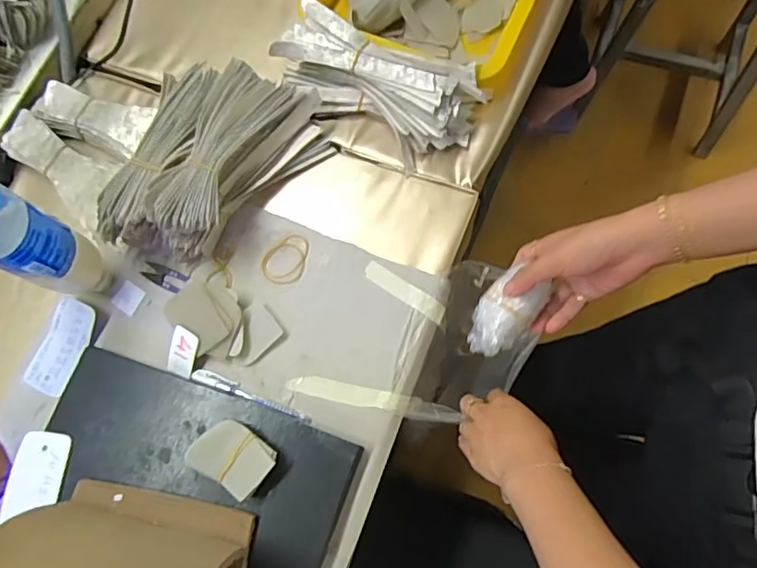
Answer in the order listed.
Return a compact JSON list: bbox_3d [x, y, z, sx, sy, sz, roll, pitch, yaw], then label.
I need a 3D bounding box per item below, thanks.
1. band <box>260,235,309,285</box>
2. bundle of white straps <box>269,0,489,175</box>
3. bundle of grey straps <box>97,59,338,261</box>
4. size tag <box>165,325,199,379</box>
[{"bbox_3d":[-0.103,-0.028,0.616,0.048,0.004,0.057,10,75,7],"label":"band"},{"bbox_3d":[-0.010,-0.222,0.626,0.233,0.061,0.099,24,78,11],"label":"bundle of white straps"},{"bbox_3d":[-0.177,-0.132,0.601,0.177,0.072,0.225,19,77,10],"label":"bundle of grey straps"},{"bbox_3d":[-0.203,0.071,0.582,0.032,0.004,0.050,20,102,13],"label":"size tag"}]

